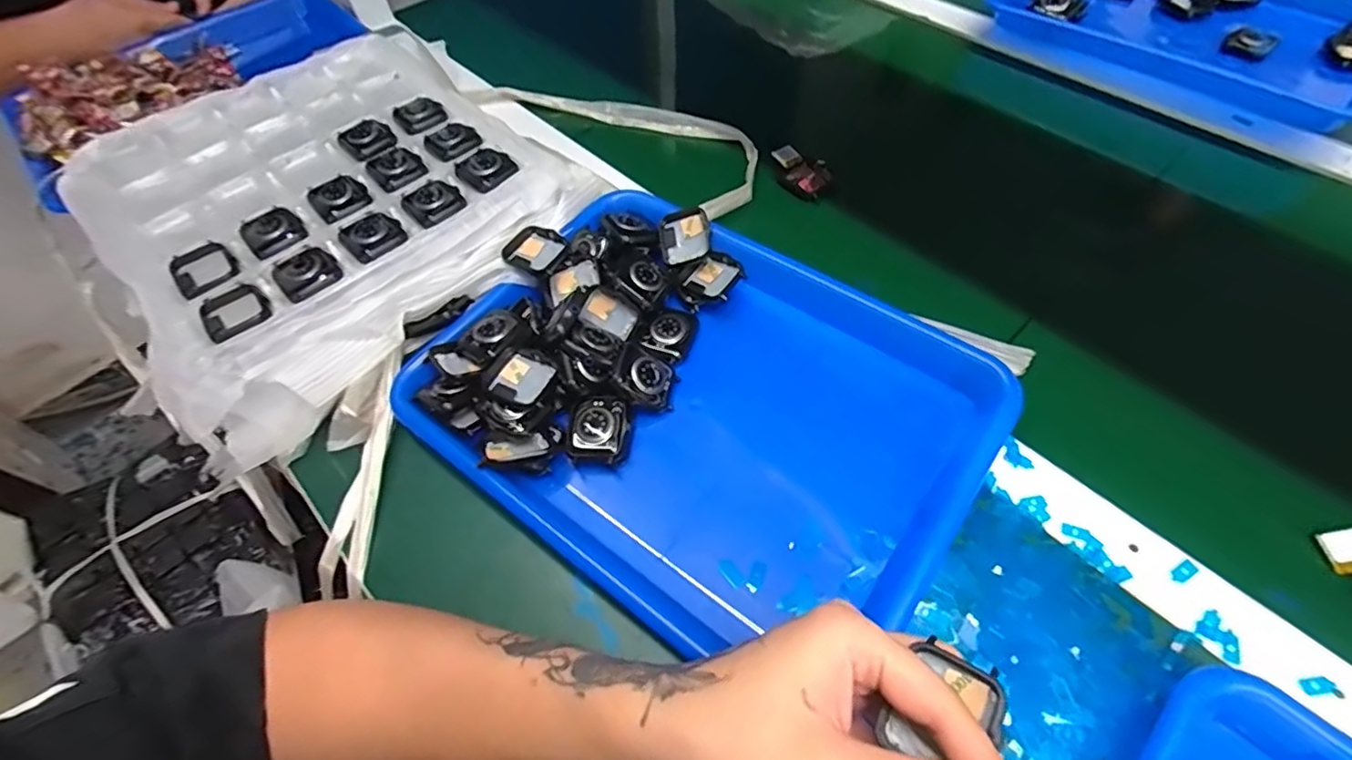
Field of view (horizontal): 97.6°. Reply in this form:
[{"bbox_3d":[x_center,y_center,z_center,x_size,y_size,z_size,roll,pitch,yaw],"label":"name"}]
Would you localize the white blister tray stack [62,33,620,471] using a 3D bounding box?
[{"bbox_3d":[-0.288,-0.154,0.483,0.327,0.041,0.364,-40,63,-19],"label":"white blister tray stack"}]

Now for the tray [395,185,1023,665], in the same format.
[{"bbox_3d":[0.010,0.010,0.378,0.332,0.043,0.249,32,65,22],"label":"tray"}]

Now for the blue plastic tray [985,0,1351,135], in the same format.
[{"bbox_3d":[0.517,-0.362,0.586,0.236,0.033,0.333,-41,63,-20],"label":"blue plastic tray"}]

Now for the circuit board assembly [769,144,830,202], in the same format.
[{"bbox_3d":[0.109,-0.180,0.511,0.035,0.019,0.055,-24,59,-11],"label":"circuit board assembly"}]

